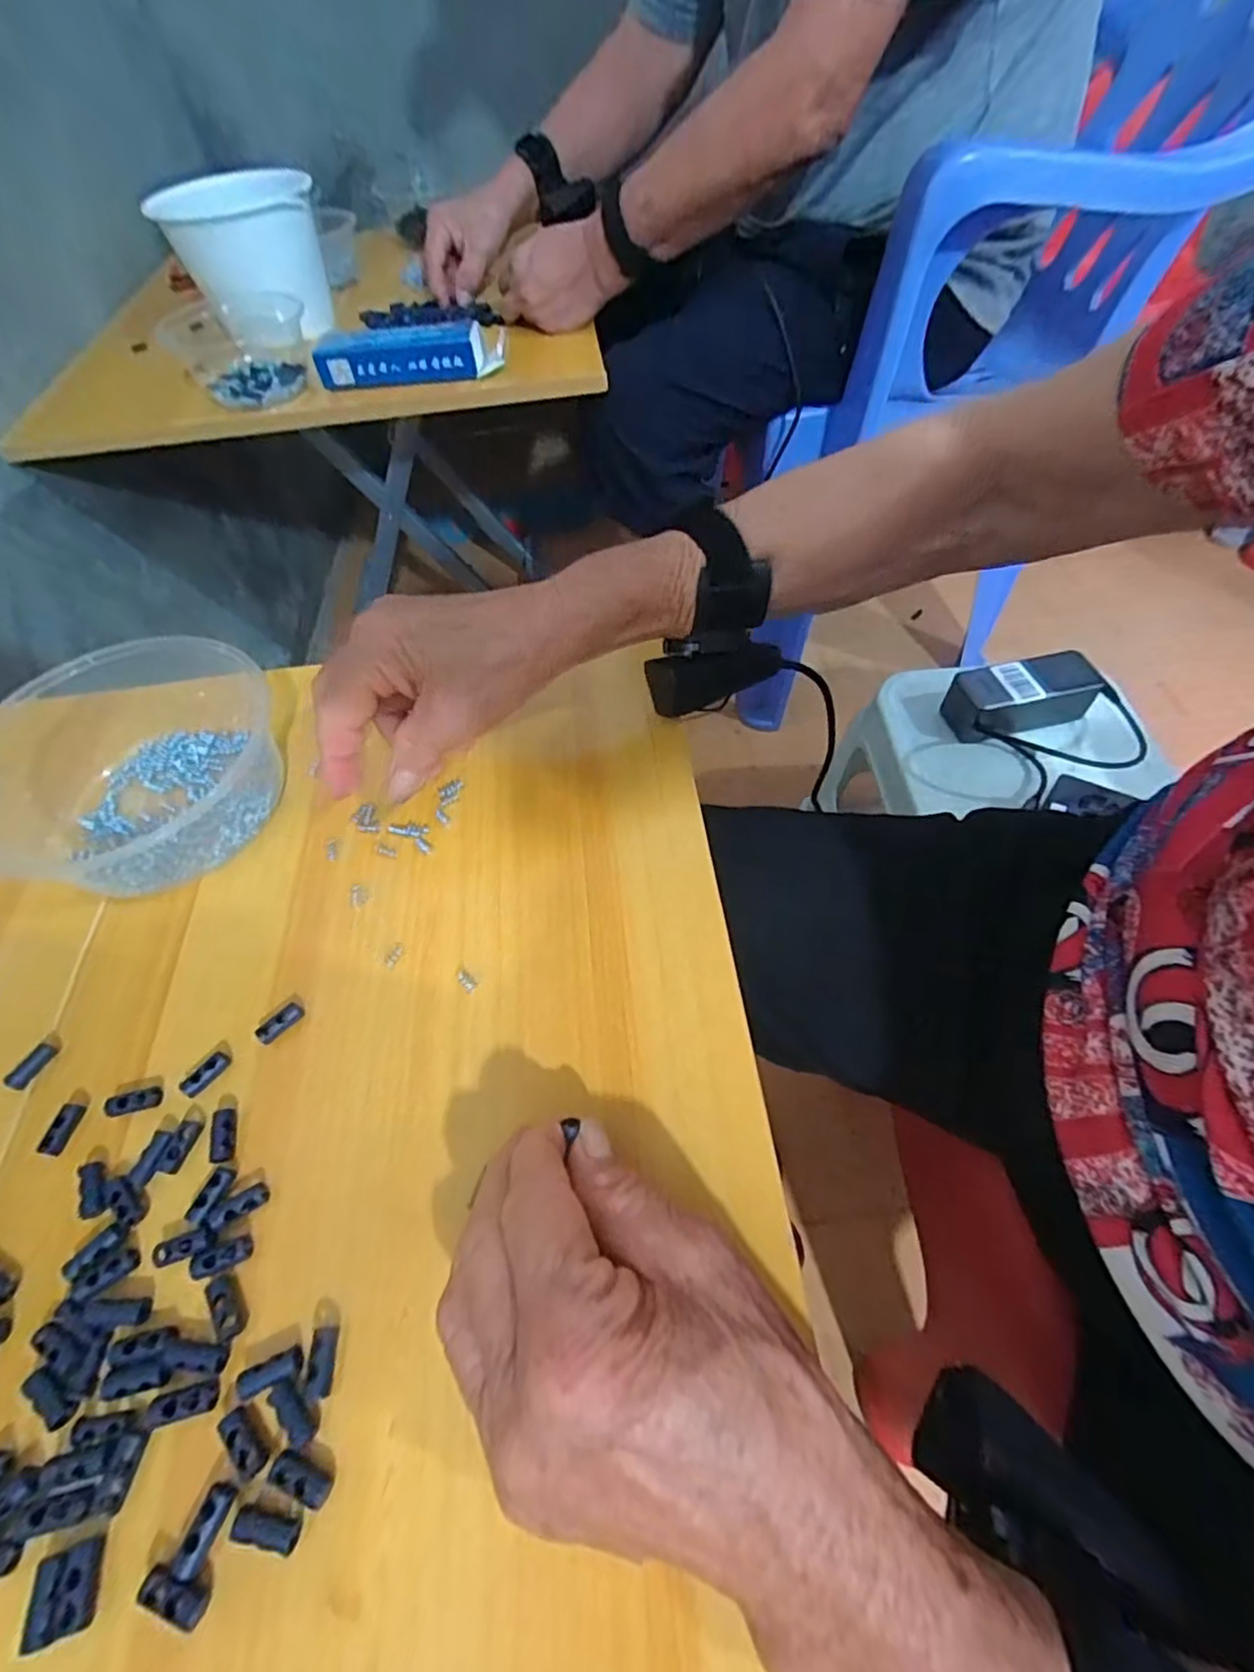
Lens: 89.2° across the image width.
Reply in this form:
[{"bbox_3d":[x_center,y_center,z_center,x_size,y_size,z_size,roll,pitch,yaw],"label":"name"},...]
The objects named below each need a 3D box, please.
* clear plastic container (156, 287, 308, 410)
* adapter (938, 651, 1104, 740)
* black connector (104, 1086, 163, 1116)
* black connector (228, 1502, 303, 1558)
[{"bbox_3d":[-0.385,-0.488,0.629,0.131,0.051,0.146,-28,58,-14],"label":"clear plastic container"},{"bbox_3d":[0.381,-0.133,0.621,0.128,0.054,0.058,-8,55,-2],"label":"adapter"},{"bbox_3d":[-0.194,0.104,0.250,0.020,0.005,0.009,-7,57,-18],"label":"black connector"},{"bbox_3d":[-0.103,0.198,0.182,0.019,0.005,0.008,9,58,8],"label":"black connector"}]

